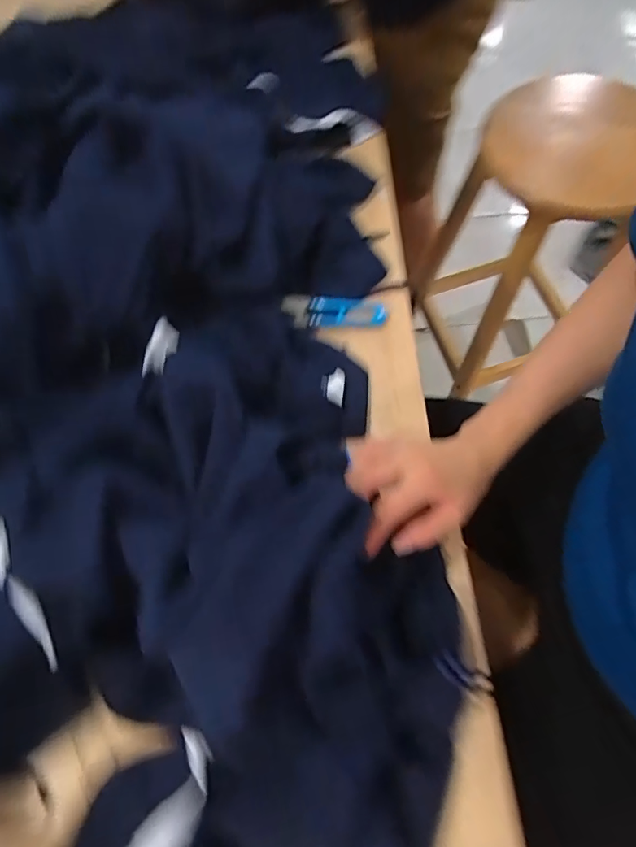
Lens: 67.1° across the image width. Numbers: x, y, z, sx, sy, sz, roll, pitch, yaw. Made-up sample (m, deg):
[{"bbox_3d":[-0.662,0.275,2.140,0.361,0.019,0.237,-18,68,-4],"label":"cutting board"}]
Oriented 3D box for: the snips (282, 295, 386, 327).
[{"bbox_3d":[0.016,-0.117,0.500,0.109,0.012,0.033,4,67,5],"label":"snips"}]

